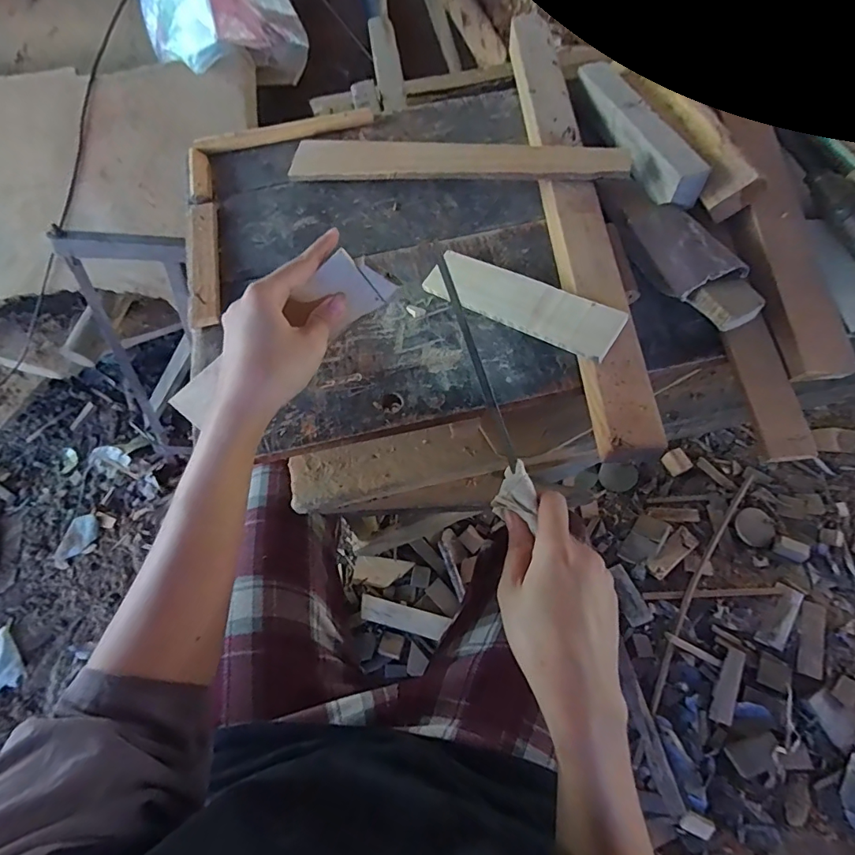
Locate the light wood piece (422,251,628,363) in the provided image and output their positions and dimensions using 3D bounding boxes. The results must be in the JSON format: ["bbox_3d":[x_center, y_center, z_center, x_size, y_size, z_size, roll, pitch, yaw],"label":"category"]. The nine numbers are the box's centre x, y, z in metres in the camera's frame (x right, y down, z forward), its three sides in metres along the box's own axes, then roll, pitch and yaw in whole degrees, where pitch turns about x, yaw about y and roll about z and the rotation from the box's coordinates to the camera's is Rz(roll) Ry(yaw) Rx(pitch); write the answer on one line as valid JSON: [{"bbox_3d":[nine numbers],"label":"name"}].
[{"bbox_3d":[0.083,-0.118,0.438,0.190,0.008,0.052,30,81,26],"label":"light wood piece"}]

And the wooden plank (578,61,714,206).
[{"bbox_3d":[0.216,-0.319,0.491,0.040,0.030,0.224,-13,62,-6],"label":"wooden plank"}]

